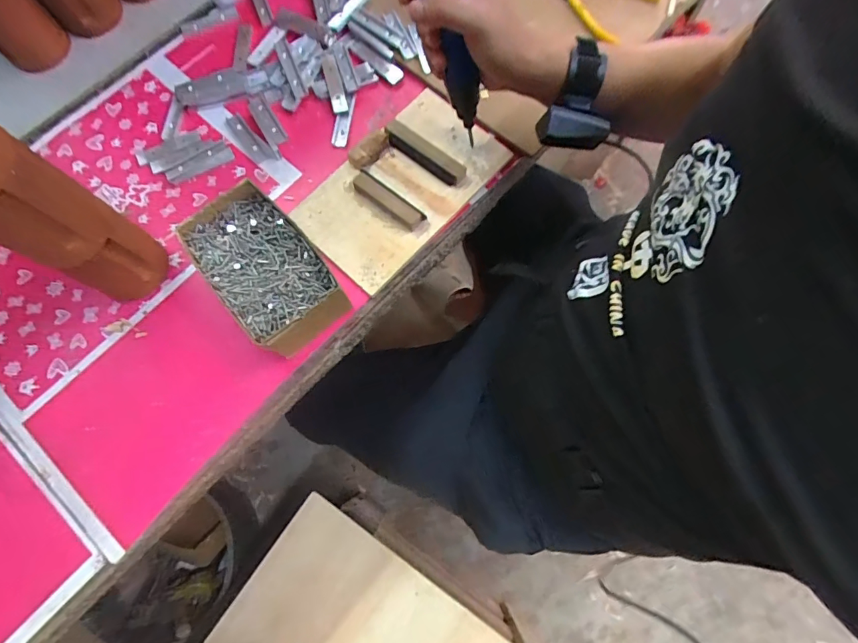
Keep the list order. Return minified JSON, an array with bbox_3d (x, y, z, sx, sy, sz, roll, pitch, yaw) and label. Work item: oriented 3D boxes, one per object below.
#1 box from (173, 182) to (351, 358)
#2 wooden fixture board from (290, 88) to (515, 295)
[{"bbox_3d":[-0.178,-0.056,0.499,0.109,0.051,0.181,-39,80,-10],"label":"box"},{"bbox_3d":[-0.036,-0.164,0.548,0.148,0.025,0.241,42,79,9],"label":"wooden fixture board"}]

